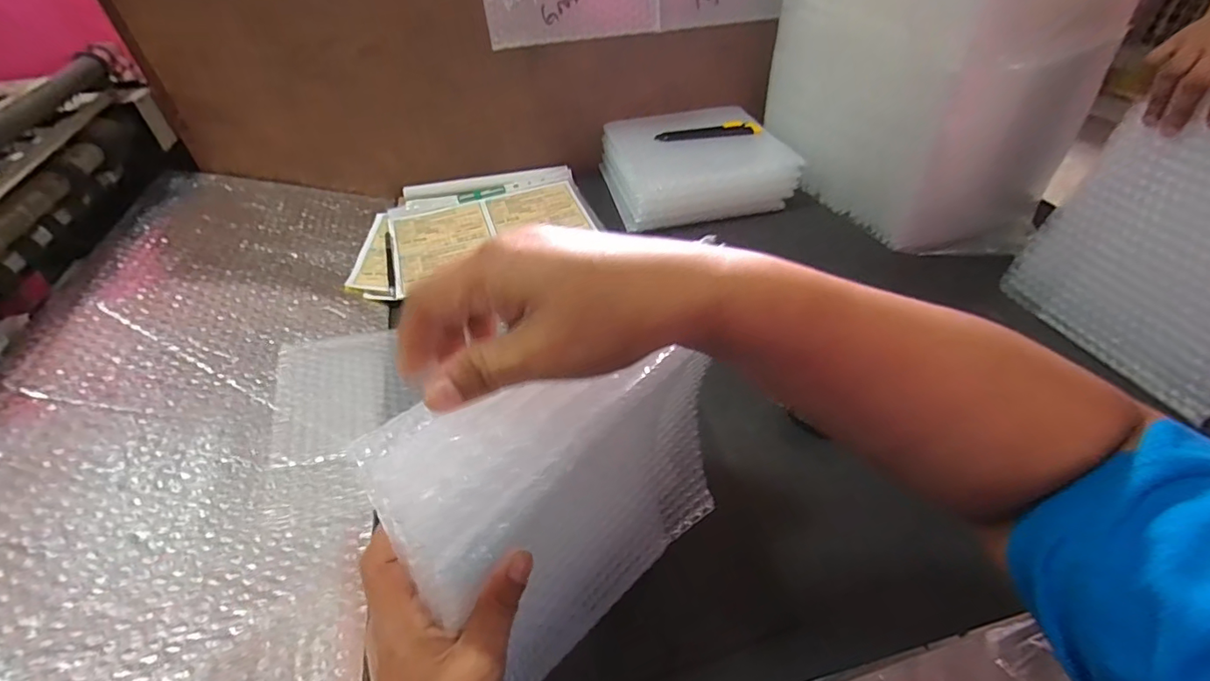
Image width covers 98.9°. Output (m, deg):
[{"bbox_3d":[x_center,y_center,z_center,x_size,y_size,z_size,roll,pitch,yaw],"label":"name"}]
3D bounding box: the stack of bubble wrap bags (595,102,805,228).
[{"bbox_3d":[0.144,-0.288,0.841,0.269,0.084,0.225,-10,44,-6],"label":"stack of bubble wrap bags"}]

